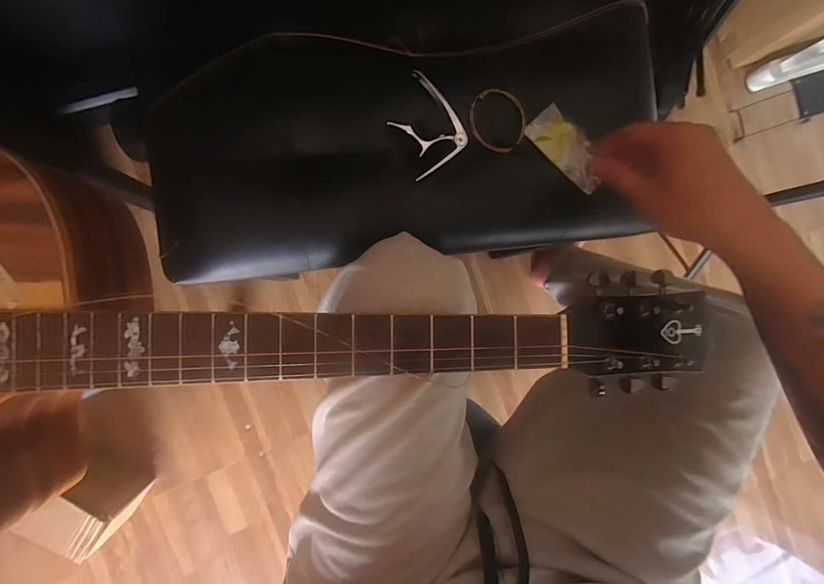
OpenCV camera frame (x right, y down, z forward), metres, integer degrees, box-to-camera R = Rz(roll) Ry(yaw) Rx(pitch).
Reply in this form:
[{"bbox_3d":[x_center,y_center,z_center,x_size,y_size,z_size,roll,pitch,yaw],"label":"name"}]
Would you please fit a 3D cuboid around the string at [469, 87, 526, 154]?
[{"bbox_3d":[0.089,-0.177,0.377,0.063,0.008,0.057,28,86,-6],"label":"string"}]

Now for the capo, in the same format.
[{"bbox_3d":[0.011,-0.167,0.366,0.064,0.014,0.086,-38,94,-6],"label":"capo"}]

